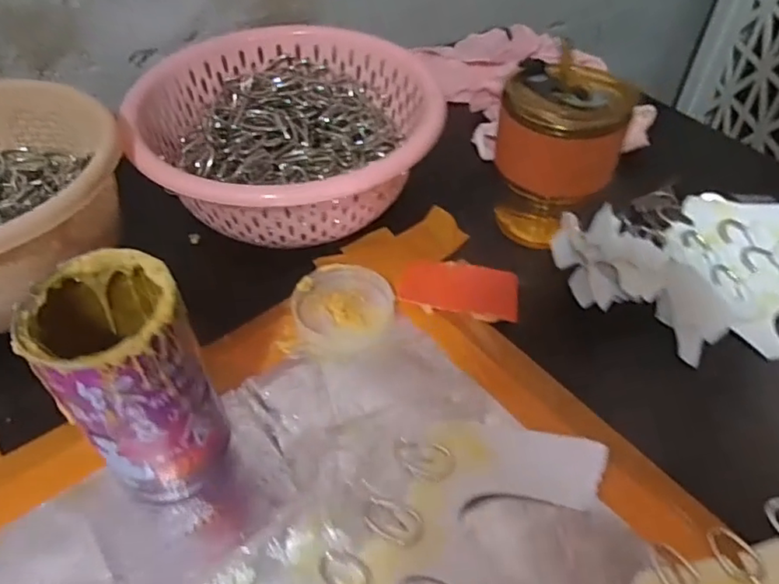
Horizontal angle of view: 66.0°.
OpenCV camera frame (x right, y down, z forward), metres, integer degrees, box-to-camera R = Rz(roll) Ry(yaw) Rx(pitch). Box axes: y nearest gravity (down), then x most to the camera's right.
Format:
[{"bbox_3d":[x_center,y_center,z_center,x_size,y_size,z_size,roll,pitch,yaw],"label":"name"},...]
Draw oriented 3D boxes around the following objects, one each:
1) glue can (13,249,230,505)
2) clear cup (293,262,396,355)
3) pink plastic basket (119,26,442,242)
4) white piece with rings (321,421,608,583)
[{"bbox_3d":[-0.123,0.045,0.291,0.065,0.117,0.069,1,49,-1],"label":"glue can"},{"bbox_3d":[-0.030,0.010,0.396,0.064,0.011,0.067,1,49,-1],"label":"clear cup"},{"bbox_3d":[-0.081,-0.125,0.479,0.217,0.078,0.214,-17,51,-15],"label":"pink plastic basket"},{"bbox_3d":[0.011,0.125,0.291,0.210,0.009,0.082,-32,57,-26],"label":"white piece with rings"}]

